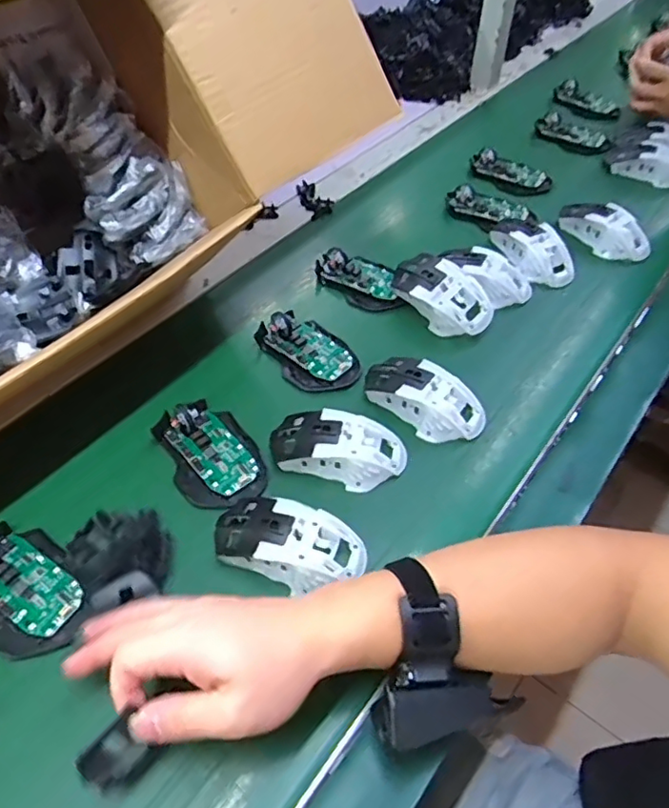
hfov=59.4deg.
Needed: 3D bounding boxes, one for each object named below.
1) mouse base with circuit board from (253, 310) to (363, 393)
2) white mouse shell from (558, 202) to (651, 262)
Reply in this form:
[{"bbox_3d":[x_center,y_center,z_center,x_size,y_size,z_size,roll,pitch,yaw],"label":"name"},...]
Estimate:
[{"bbox_3d":[-0.025,-0.058,0.587,0.071,0.030,0.103,-30,54,-23],"label":"mouse base with circuit board"},{"bbox_3d":[0.332,-0.218,0.720,0.057,0.039,0.120,-35,56,-26],"label":"white mouse shell"}]

